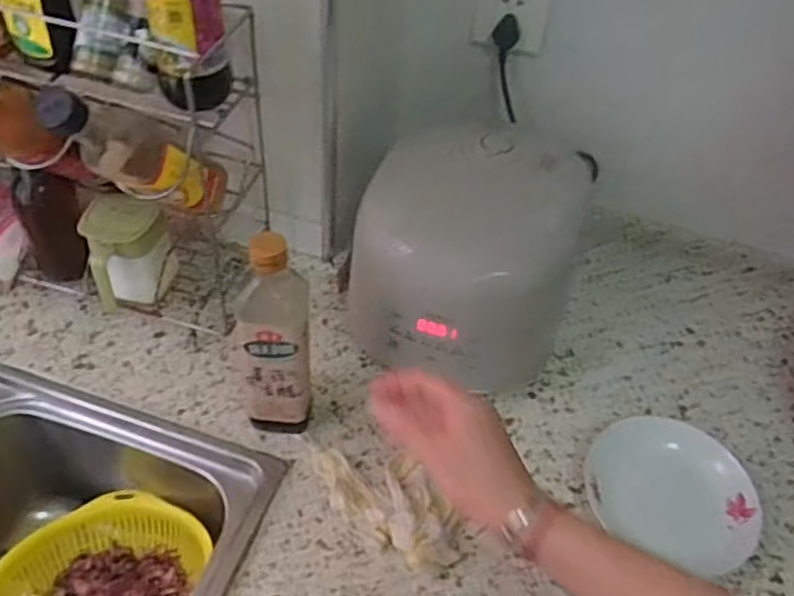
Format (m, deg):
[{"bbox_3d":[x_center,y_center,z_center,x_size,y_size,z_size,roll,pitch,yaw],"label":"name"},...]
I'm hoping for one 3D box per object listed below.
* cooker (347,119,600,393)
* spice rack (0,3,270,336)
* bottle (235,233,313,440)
[{"bbox_3d":[0.077,-0.031,0.776,0.208,0.215,0.219,2,48,-3],"label":"cooker"},{"bbox_3d":[-0.327,-0.134,0.741,0.343,0.348,0.158,14,49,8],"label":"spice rack"},{"bbox_3d":[-0.114,0.045,0.664,0.064,0.249,0.051,-4,48,-9],"label":"bottle"}]

